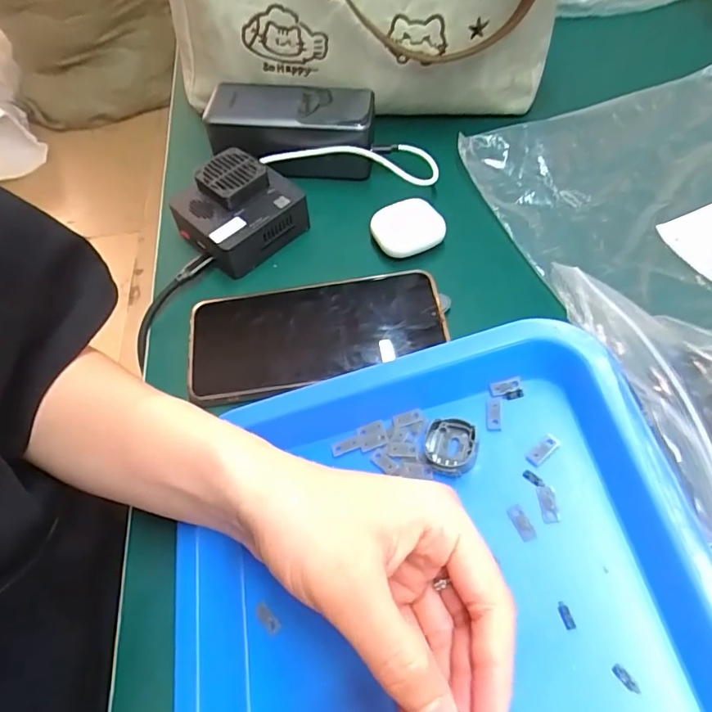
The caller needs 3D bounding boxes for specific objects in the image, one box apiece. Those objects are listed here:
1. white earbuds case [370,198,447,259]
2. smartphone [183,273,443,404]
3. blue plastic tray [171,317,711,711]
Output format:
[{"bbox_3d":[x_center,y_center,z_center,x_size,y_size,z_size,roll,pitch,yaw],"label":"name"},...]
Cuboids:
[{"bbox_3d":[0.038,-0.095,0.376,0.049,0.015,0.039,-23,59,-12],"label":"white earbuds case"},{"bbox_3d":[-0.026,-0.016,0.332,0.164,0.014,0.077,-8,57,-3],"label":"smartphone"},{"bbox_3d":[0.029,0.134,0.206,0.236,0.030,0.279,-18,58,10],"label":"blue plastic tray"}]

